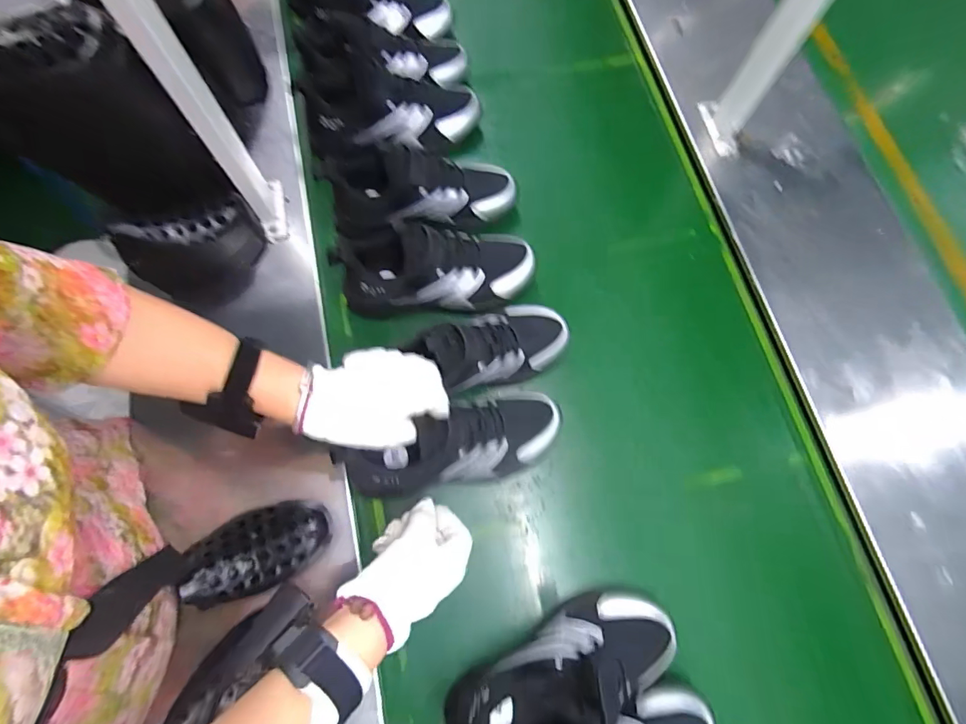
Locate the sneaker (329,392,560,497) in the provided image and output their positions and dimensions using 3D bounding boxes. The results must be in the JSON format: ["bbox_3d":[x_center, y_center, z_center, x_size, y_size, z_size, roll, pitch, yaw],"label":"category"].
[{"bbox_3d":[-0.030,0.097,0.509,0.245,0.134,0.087,-13,76,-20],"label":"sneaker"}]

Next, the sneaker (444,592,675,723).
[{"bbox_3d":[0.082,0.310,0.428,0.233,0.111,0.095,-31,78,-9],"label":"sneaker"}]

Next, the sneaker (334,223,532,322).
[{"bbox_3d":[-0.058,-0.119,0.577,0.249,0.104,0.093,-11,76,-4],"label":"sneaker"}]

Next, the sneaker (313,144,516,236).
[{"bbox_3d":[-0.079,-0.227,0.608,0.237,0.103,0.089,-14,76,-5],"label":"sneaker"}]

